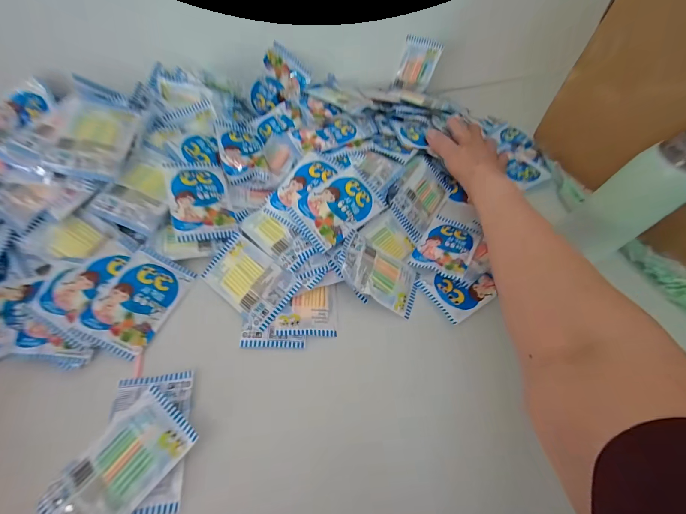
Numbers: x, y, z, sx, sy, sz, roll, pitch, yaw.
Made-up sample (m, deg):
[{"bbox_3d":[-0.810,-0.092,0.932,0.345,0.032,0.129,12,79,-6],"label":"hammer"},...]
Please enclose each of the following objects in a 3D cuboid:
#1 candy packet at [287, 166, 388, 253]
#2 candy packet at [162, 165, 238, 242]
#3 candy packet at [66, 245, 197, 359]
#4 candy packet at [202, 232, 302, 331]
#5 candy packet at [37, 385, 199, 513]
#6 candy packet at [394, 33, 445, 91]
[{"bbox_3d":[-0.006,-0.060,0.347,0.099,0.009,0.070,-39,87,-17],"label":"candy packet"},{"bbox_3d":[-0.164,-0.068,0.351,0.064,0.011,0.097,-9,70,-31],"label":"candy packet"},{"bbox_3d":[-0.209,0.043,0.309,0.065,0.009,0.101,27,57,-8],"label":"candy packet"},{"bbox_3d":[-0.102,0.023,0.329,0.101,0.008,0.062,34,78,18],"label":"candy packet"},{"bbox_3d":[-0.176,0.166,0.239,0.065,0.012,0.101,35,62,16],"label":"candy packet"},{"bbox_3d":[0.128,-0.325,0.513,0.060,0.078,0.008,7,52,-5],"label":"candy packet"}]

